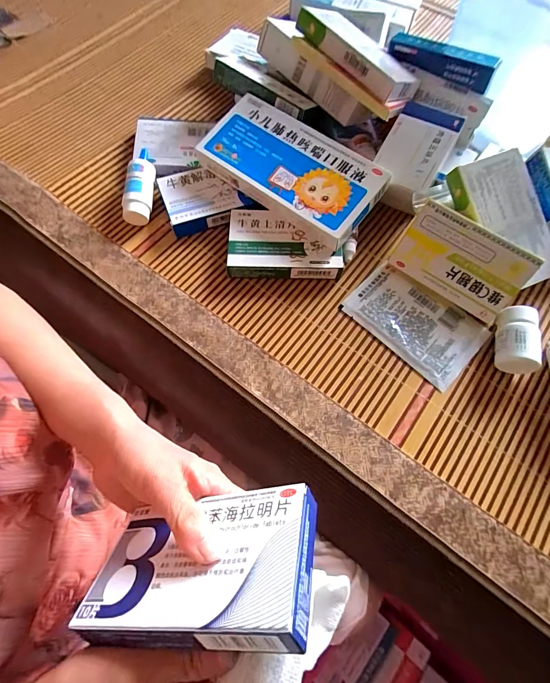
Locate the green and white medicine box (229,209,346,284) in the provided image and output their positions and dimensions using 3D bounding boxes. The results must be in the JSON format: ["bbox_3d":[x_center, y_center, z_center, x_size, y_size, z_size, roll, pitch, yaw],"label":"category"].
[{"bbox_3d":[0.011,-0.112,0.395,0.127,0.029,0.078,1,67,-1],"label":"green and white medicine box"}]

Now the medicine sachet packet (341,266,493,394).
[{"bbox_3d":[0.152,-0.024,0.369,0.136,0.010,0.088,42,73,15],"label":"medicine sachet packet"}]

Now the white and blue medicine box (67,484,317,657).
[{"bbox_3d":[-0.043,0.123,0.188,0.133,0.013,0.071,-15,30,16],"label":"white and blue medicine box"}]

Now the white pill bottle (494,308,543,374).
[{"bbox_3d":[0.242,-0.002,0.342,0.036,0.035,0.061,16,68,6],"label":"white pill bottle"}]

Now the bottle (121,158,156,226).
[{"bbox_3d":[-0.161,-0.180,0.403,0.030,0.026,0.078,6,84,1],"label":"bottle"}]

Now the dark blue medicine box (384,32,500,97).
[{"bbox_3d":[0.198,-0.336,0.402,0.128,0.031,0.028,23,69,8],"label":"dark blue medicine box"}]

